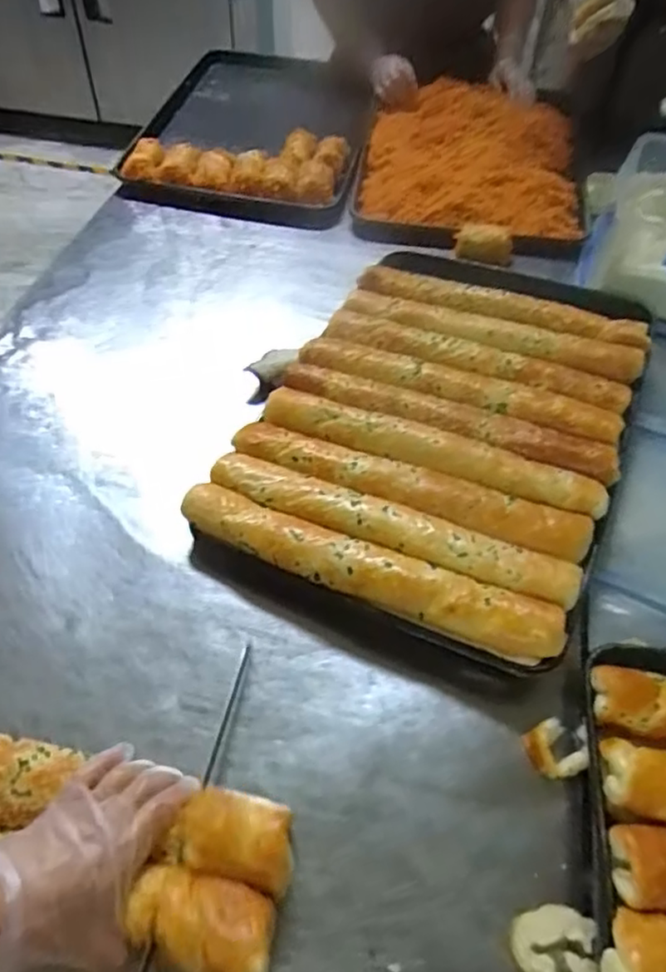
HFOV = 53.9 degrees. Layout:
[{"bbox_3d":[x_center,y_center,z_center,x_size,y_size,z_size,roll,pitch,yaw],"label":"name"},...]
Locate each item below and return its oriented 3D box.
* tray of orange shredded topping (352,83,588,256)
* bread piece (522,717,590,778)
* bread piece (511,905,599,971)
[{"bbox_3d":[0.261,-0.612,1.206,0.382,0.064,0.589,10,52,4],"label":"tray of orange shredded topping"},{"bbox_3d":[0.192,0.226,0.563,0.046,0.017,0.044,-12,54,-12],"label":"bread piece"},{"bbox_3d":[0.161,0.335,0.476,0.060,0.011,0.052,11,53,6],"label":"bread piece"}]

